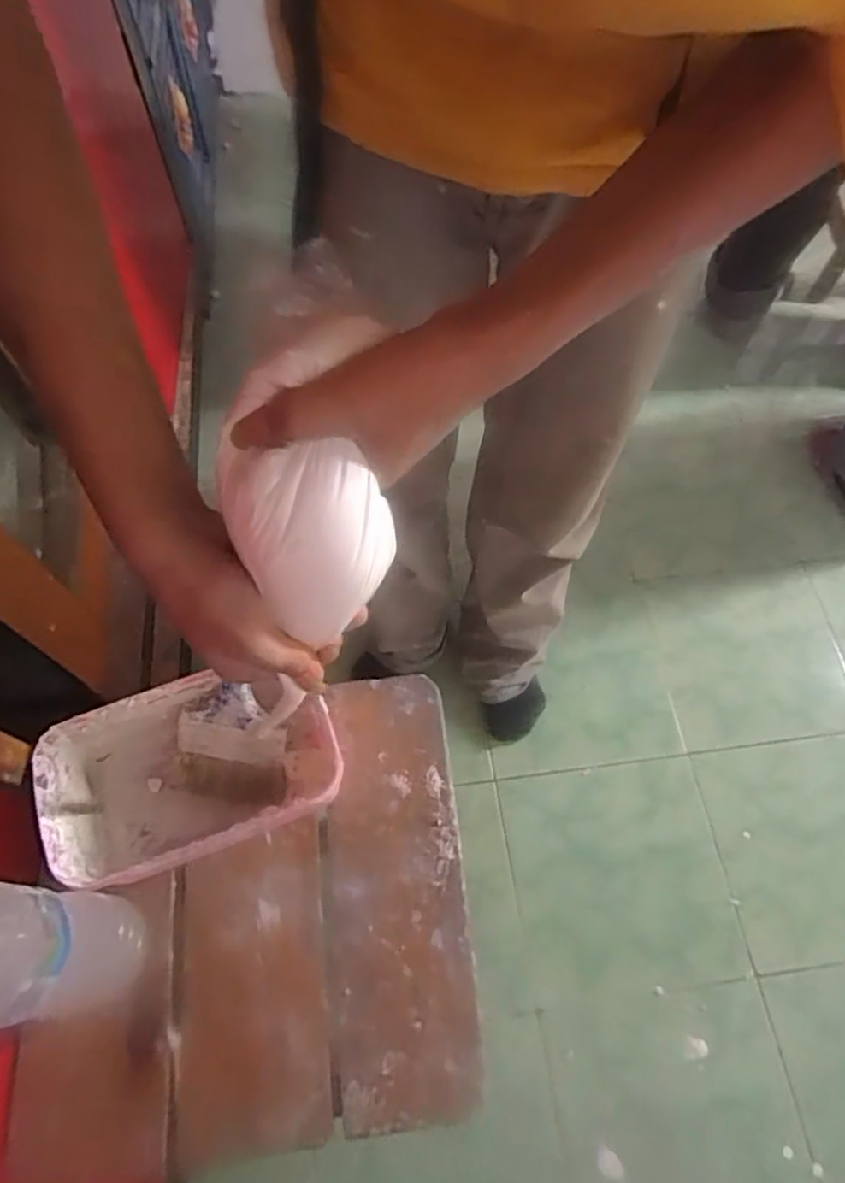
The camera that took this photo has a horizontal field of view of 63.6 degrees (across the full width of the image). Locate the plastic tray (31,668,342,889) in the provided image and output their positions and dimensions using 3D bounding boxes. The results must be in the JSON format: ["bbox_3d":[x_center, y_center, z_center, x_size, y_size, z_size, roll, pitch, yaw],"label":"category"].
[{"bbox_3d":[-0.155,0.129,0.478,0.182,0.081,0.114,-18,66,-8],"label":"plastic tray"}]

